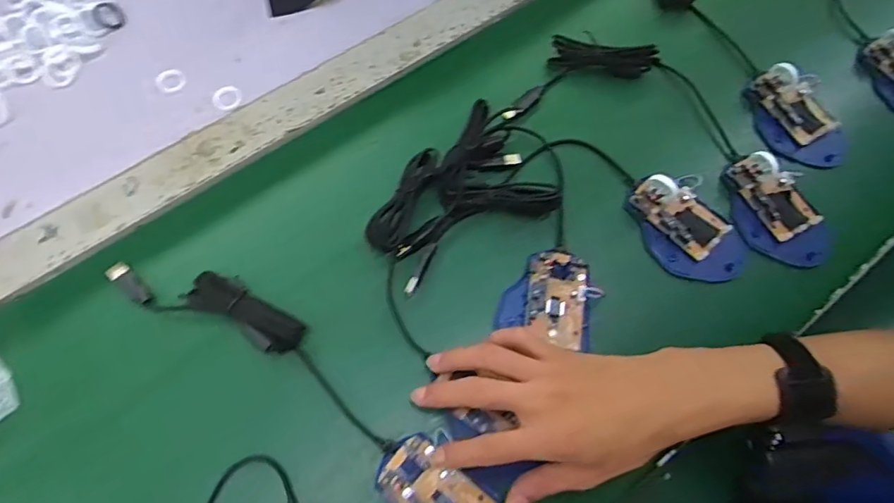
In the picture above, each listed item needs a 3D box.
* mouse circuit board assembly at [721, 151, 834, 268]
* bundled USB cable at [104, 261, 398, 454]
[{"bbox_3d":[0.282,-0.037,0.465,0.067,0.027,0.106,-30,71,-14],"label":"mouse circuit board assembly"},{"bbox_3d":[-0.143,0.060,0.411,0.258,0.019,0.050,27,68,9],"label":"bundled USB cable"}]

